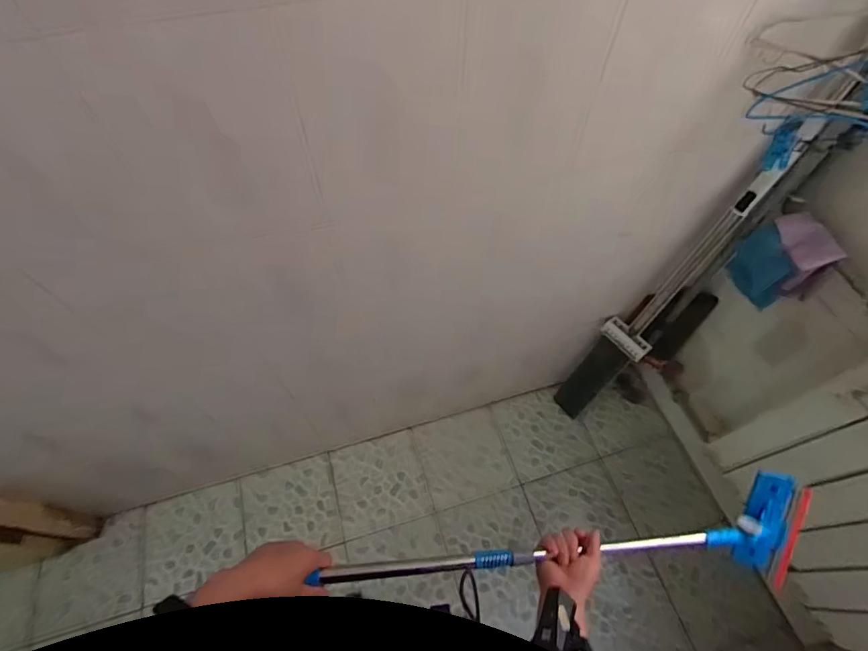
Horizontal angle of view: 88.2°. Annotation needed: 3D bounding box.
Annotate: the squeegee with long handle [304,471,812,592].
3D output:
[{"bbox_3d":[0.231,0.333,0.665,0.773,0.108,0.147,1,59,-14],"label":"squeegee with long handle"}]

